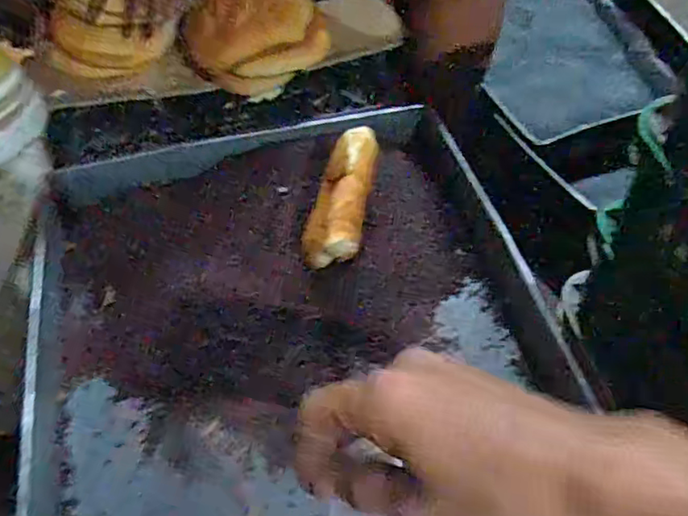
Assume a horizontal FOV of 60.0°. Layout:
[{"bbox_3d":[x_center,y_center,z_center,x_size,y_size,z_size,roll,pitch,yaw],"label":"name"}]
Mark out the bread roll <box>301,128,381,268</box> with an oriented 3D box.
[{"bbox_3d":[-0.004,-0.062,0.591,0.058,0.051,0.148,14,77,11],"label":"bread roll"}]

